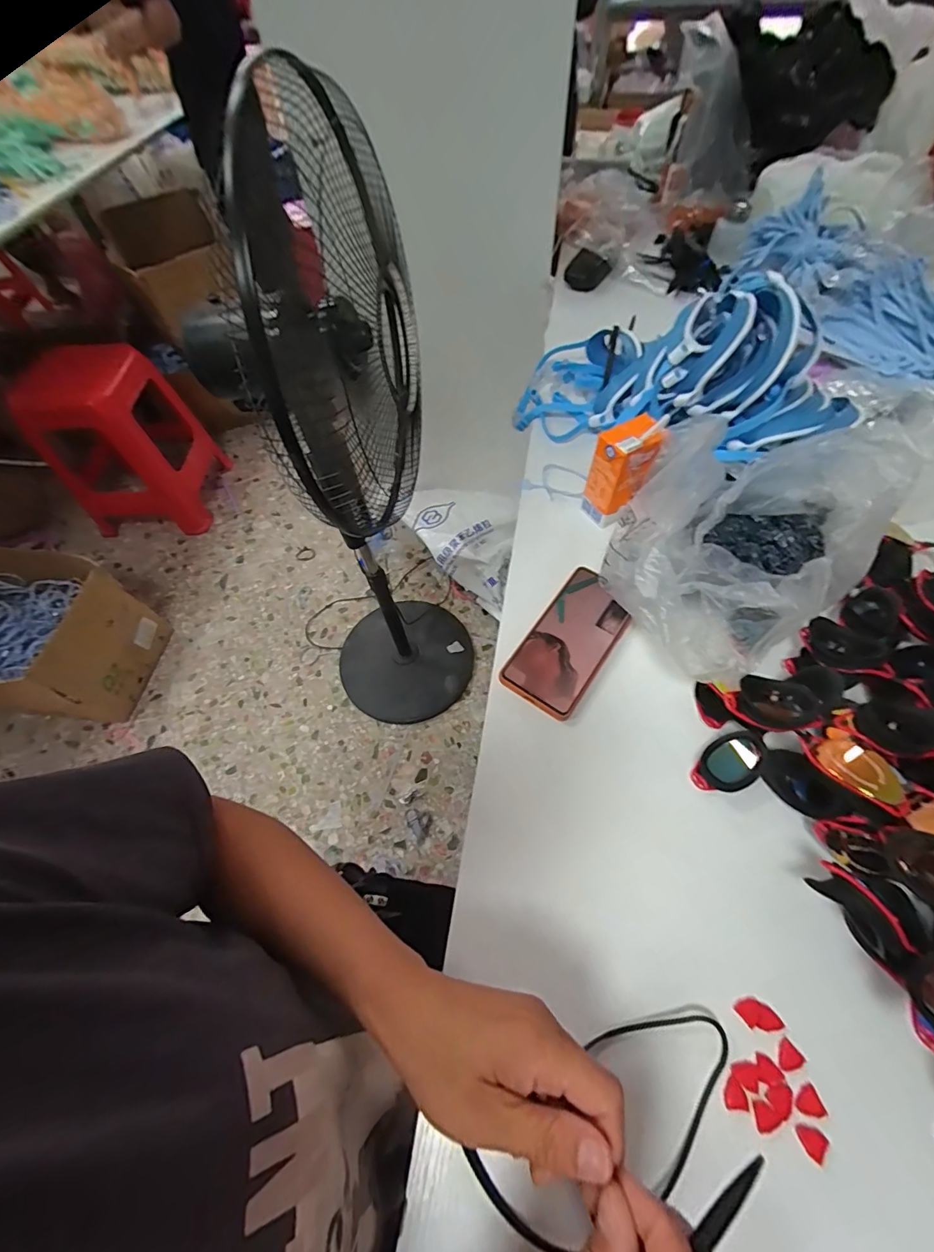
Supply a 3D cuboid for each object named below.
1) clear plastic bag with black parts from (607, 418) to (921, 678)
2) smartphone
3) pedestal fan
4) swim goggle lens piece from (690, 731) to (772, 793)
[{"bbox_3d":[0.247,-0.079,0.433,0.184,0.137,0.262,27,65,17],"label":"clear plastic bag with black parts"},{"bbox_3d":[0.106,0.013,0.461,0.077,0.008,0.158,33,67,19],"label":"smartphone"},{"bbox_3d":[-0.185,-0.162,0.859,0.340,1.100,0.327,-30,63,-14],"label":"pedestal fan"},{"bbox_3d":[0.225,0.118,0.393,0.064,0.018,0.040,-23,62,-10],"label":"swim goggle lens piece"}]

